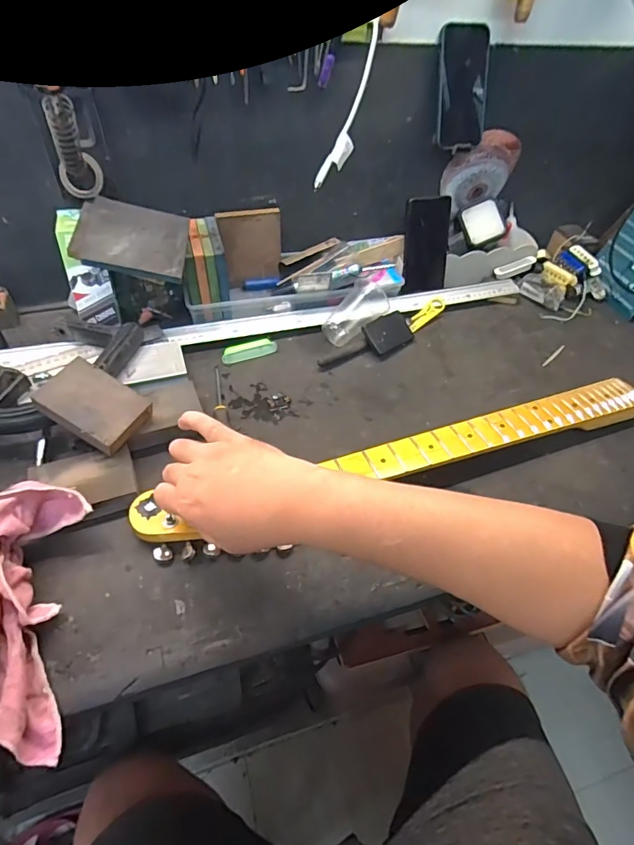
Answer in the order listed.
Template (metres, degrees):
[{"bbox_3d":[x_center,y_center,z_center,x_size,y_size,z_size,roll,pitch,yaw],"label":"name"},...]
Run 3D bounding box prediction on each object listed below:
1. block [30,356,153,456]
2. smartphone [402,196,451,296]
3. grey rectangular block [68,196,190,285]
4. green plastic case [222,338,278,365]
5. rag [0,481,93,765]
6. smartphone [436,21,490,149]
[{"bbox_3d":[-0.243,-0.020,0.507,0.102,0.020,0.073,32,53,2],"label":"block"},{"bbox_3d":[0.178,-0.283,0.749,0.077,0.143,0.010,-14,36,-16],"label":"smartphone"},{"bbox_3d":[-0.236,-0.237,0.597,0.132,0.015,0.099,6,69,-14],"label":"grey rectangular block"},{"bbox_3d":[-0.098,-0.104,0.673,0.081,0.009,0.029,-19,51,-21],"label":"green plastic case"},{"bbox_3d":[-0.240,0.160,0.399,0.082,0.050,0.220,-9,64,-13],"label":"rag"},{"bbox_3d":[0.208,-0.469,0.653,0.078,0.138,0.016,-11,26,-5],"label":"smartphone"}]

